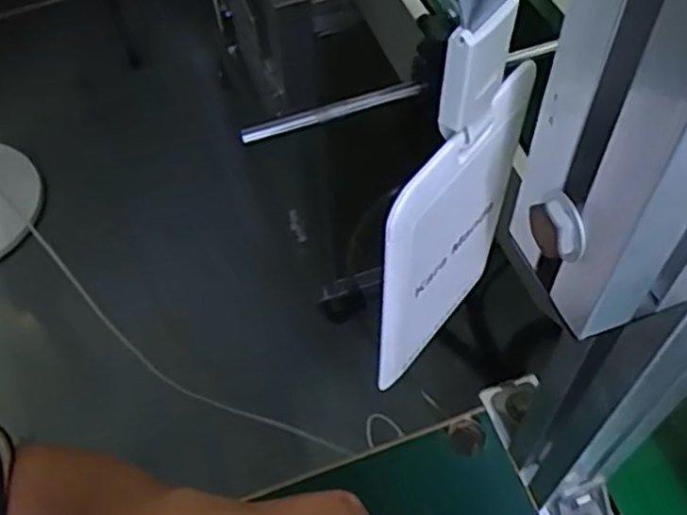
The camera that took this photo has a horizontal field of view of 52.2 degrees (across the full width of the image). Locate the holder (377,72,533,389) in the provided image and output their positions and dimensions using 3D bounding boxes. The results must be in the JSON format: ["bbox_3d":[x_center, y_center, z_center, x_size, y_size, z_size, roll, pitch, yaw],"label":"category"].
[{"bbox_3d":[0.032,-0.003,0.213,0.004,0.102,0.066,33,63,22],"label":"holder"}]

